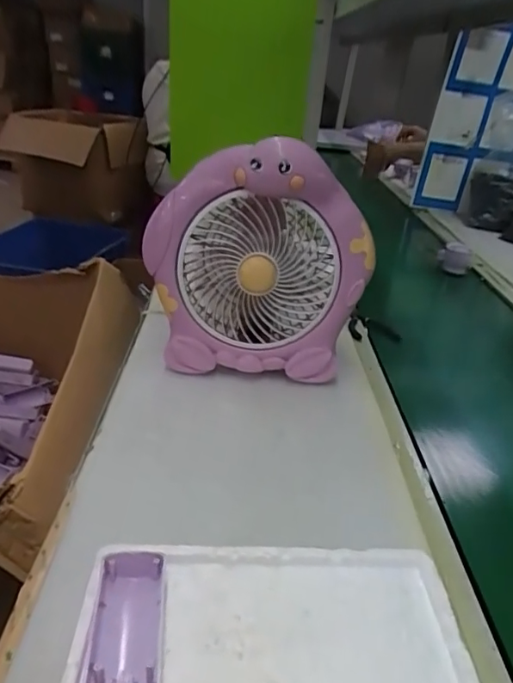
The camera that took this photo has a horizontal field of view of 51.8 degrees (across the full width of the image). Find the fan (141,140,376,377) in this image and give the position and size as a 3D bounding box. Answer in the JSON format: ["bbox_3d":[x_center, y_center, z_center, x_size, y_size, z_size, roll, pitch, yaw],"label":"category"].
[{"bbox_3d":[0.000,-0.091,0.651,0.254,0.263,0.143,1,28,-1],"label":"fan"}]

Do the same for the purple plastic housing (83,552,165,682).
[{"bbox_3d":[-0.083,0.186,0.335,0.045,0.029,0.113,-2,28,-7],"label":"purple plastic housing"}]

